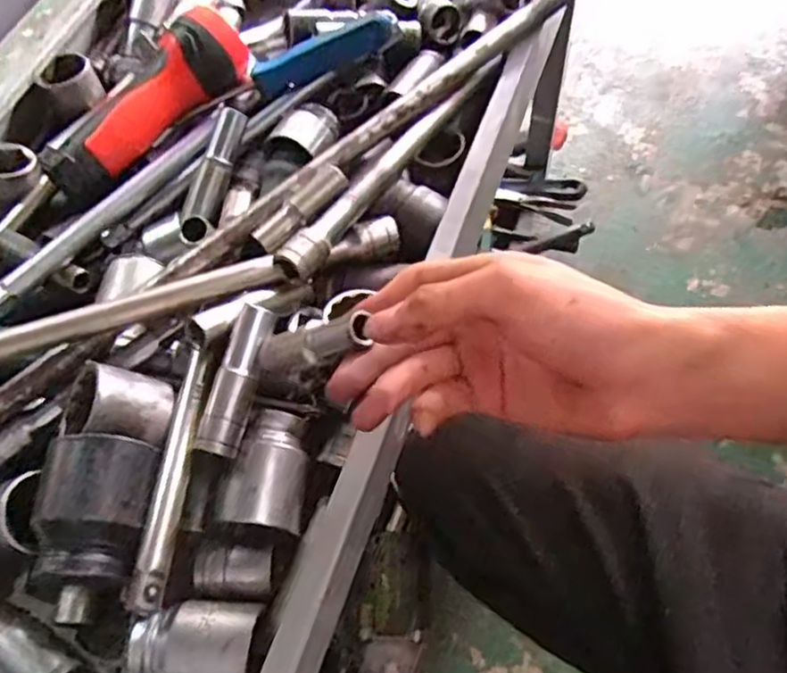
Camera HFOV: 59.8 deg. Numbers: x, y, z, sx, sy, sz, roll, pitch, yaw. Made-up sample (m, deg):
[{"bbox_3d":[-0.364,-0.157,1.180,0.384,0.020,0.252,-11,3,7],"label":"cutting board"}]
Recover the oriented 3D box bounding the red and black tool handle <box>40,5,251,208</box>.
[{"bbox_3d":[-0.161,-0.152,0.444,0.046,0.044,0.151,33,69,21],"label":"red and black tool handle"}]

